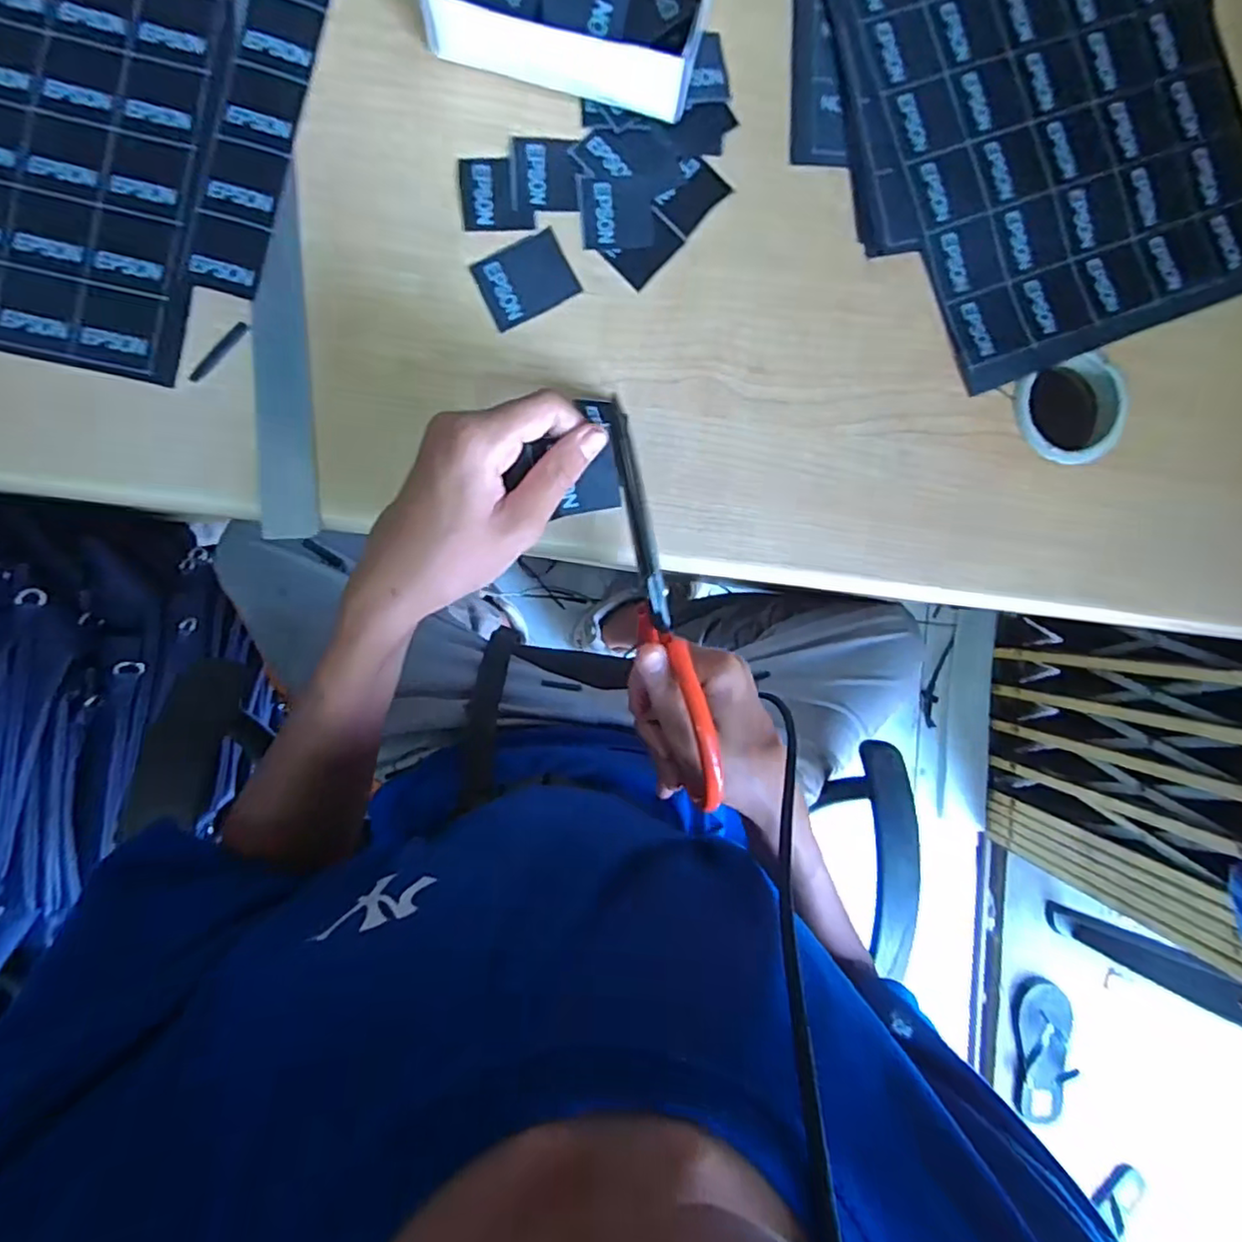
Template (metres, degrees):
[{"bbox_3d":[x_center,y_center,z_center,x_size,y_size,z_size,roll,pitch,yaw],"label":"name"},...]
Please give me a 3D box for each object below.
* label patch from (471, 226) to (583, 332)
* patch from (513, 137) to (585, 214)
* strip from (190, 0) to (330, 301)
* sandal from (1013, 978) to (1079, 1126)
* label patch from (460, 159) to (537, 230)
[{"bbox_3d":[-0.052,-0.187,0.347,0.050,0.004,0.038,-28,96,-2],"label":"label patch"},{"bbox_3d":[-0.041,-0.245,0.350,0.035,0.004,0.040,-2,94,-4],"label":"patch"},{"bbox_3d":[-0.189,-0.271,0.337,0.039,0.004,0.195,14,89,-8],"label":"strip"},{"bbox_3d":[0.758,0.772,1.145,0.093,0.046,0.247,3,91,-5],"label":"sandal"},{"bbox_3d":[-0.068,-0.232,0.346,0.038,0.004,0.039,-5,94,-4],"label":"label patch"}]

